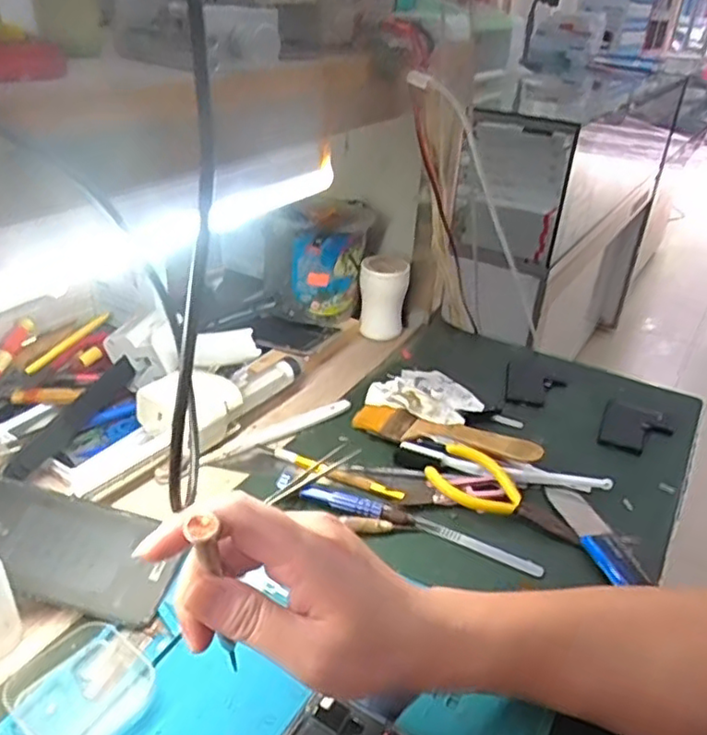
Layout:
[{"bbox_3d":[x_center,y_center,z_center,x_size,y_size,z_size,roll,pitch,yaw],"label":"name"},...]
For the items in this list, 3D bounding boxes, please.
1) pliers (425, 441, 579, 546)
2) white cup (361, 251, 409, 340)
[{"bbox_3d":[0.114,0.100,0.494,0.119,0.019,0.050,25,37,31],"label":"pliers"},{"bbox_3d":[0.033,-0.081,0.722,0.050,0.083,0.043,10,31,9],"label":"white cup"}]

